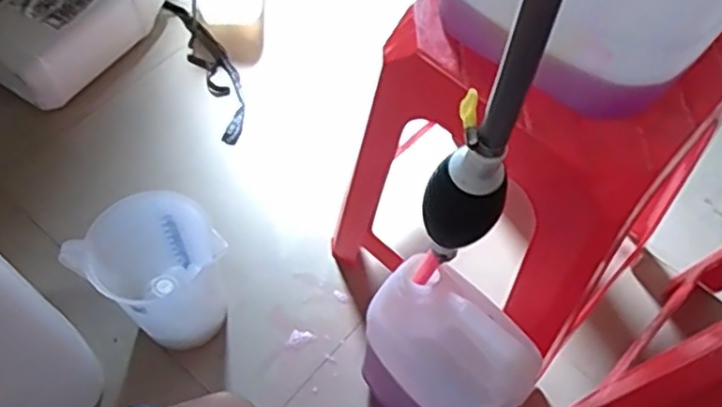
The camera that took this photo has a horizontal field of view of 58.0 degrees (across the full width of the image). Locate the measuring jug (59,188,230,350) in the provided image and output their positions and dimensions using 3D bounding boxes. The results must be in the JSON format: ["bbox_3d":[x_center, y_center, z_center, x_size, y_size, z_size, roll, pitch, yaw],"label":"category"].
[{"bbox_3d":[-0.261,0.101,0.854,0.150,0.198,0.134,-37,67,-21],"label":"measuring jug"}]

